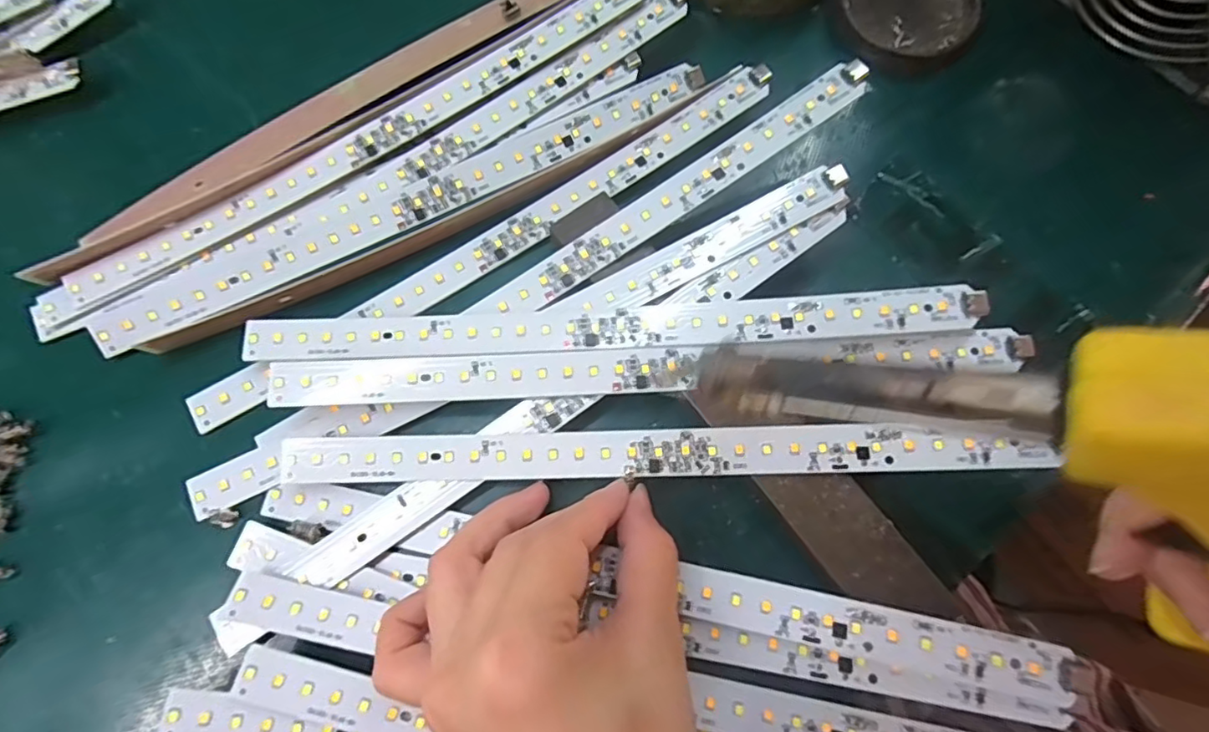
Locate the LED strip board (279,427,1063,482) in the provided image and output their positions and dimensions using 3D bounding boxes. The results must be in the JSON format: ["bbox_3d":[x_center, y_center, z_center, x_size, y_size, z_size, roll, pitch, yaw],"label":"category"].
[{"bbox_3d":[0.019,0.034,0.217,0.277,0.008,0.016,-1,74,3],"label":"LED strip board"}]

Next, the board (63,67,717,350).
[{"bbox_3d":[-0.085,-0.075,0.261,0.278,0.009,0.023,-27,76,-7],"label":"board"}]

